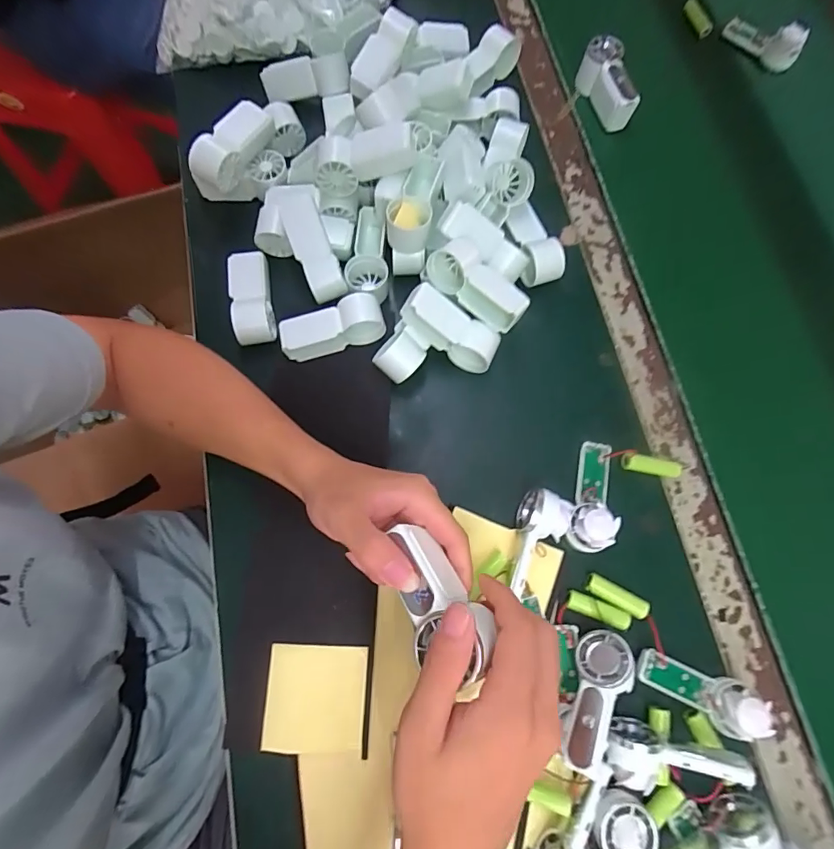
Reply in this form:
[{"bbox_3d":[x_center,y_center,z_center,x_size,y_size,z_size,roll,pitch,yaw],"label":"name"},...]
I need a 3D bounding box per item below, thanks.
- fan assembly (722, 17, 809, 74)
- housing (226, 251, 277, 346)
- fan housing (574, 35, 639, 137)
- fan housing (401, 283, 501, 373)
[{"bbox_3d":[0.435,-0.484,0.582,0.092,0.043,0.025,37,77,7],"label":"fan assembly"},{"bbox_3d":[-0.159,-0.122,0.452,0.038,0.033,0.091,-10,74,-4],"label":"housing"},{"bbox_3d":[0.221,-0.393,0.535,0.039,0.040,0.091,-13,74,-5],"label":"fan housing"},{"bbox_3d":[0.032,-0.086,0.423,0.095,0.034,0.036,35,74,-17],"label":"fan housing"}]

